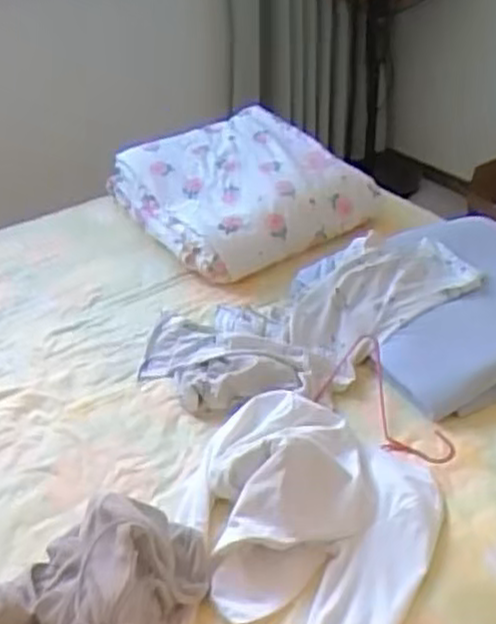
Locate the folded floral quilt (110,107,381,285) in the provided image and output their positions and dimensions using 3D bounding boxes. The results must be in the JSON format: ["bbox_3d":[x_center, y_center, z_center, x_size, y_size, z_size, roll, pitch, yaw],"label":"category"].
[{"bbox_3d":[-0.021,-0.295,1.805,0.461,0.197,0.483,-21,39,-25],"label":"folded floral quilt"}]

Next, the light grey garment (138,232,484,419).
[{"bbox_3d":[0.122,0.012,1.425,0.625,0.098,0.319,-14,37,-17],"label":"light grey garment"}]

